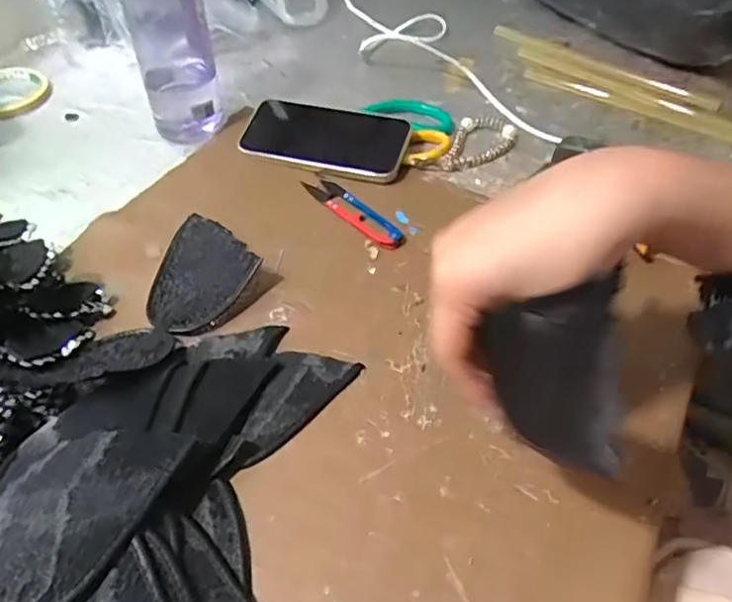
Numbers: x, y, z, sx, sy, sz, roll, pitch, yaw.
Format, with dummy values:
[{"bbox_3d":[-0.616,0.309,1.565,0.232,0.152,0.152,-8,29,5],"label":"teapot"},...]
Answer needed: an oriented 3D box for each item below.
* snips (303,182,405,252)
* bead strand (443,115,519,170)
[{"bbox_3d":[-0.012,-0.080,0.532,0.027,0.010,0.117,-31,56,-25],"label":"snips"},{"bbox_3d":[0.113,-0.153,0.593,0.056,0.016,0.096,15,50,12],"label":"bead strand"}]

